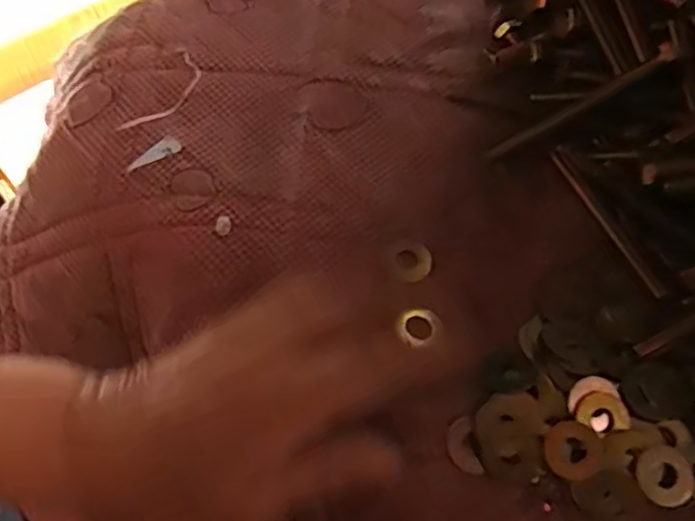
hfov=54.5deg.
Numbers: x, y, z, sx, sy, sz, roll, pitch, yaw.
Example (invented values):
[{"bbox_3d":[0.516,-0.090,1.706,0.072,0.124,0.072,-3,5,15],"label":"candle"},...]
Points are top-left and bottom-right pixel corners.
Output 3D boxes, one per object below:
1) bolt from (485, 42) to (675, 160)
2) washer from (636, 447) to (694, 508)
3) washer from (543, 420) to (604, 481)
[{"bbox_3d":[0.120,-0.081,0.354,0.103,0.009,0.007,-29,60,23],"label":"bolt"},{"bbox_3d":[0.135,0.092,0.286,0.026,0.004,0.023,-15,61,-12],"label":"washer"},{"bbox_3d":[0.097,0.080,0.287,0.025,0.004,0.023,-21,63,-16],"label":"washer"}]

